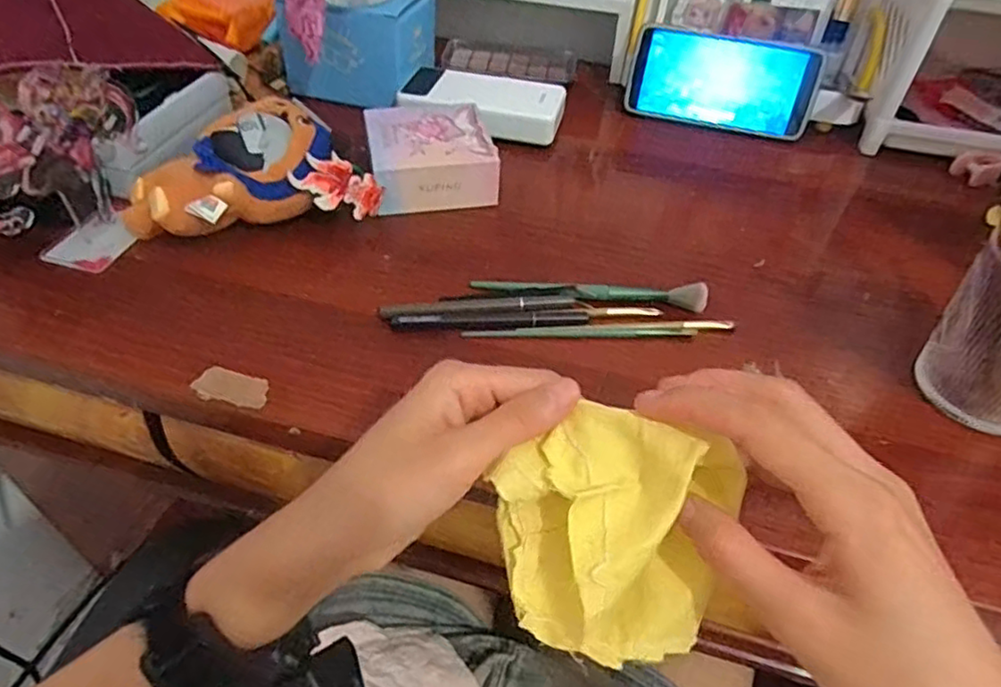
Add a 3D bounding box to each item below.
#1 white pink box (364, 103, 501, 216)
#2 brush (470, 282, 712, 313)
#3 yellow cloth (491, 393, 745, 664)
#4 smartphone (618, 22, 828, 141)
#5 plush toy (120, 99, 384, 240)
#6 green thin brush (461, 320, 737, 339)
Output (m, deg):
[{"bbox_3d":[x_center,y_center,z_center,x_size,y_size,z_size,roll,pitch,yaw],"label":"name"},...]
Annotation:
[{"bbox_3d":[-0.056,-0.151,0.508,0.093,0.039,0.098,-7,47,-11],"label":"white pink box"},{"bbox_3d":[0.061,-0.036,0.427,0.156,0.015,0.016,4,46,0],"label":"brush"},{"bbox_3d":[0.041,0.074,0.250,0.086,0.040,0.093,19,88,14],"label":"yellow cloth"},{"bbox_3d":[0.205,-0.243,0.592,0.164,0.078,0.012,14,25,8],"label":"smartphone"},{"bbox_3d":[-0.181,-0.123,0.450,0.161,0.055,0.092,-19,50,-21],"label":"plush toy"},{"bbox_3d":[0.066,-0.007,0.408,0.174,0.007,0.012,-2,46,-6],"label":"green thin brush"}]

